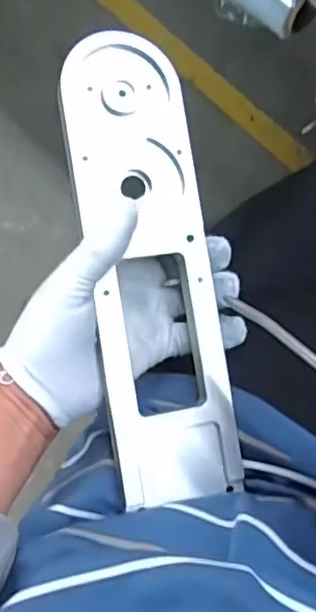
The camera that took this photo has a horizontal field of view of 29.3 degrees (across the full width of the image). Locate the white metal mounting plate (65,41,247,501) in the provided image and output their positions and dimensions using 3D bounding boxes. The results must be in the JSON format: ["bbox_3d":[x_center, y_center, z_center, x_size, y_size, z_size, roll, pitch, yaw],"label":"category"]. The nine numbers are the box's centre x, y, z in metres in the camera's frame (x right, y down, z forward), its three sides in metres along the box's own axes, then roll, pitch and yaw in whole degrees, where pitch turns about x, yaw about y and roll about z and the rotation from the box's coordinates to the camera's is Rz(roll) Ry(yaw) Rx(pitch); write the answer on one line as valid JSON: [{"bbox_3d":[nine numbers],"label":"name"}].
[{"bbox_3d":[-0.006,-0.023,0.384,0.080,0.018,0.291,-8,88,-20],"label":"white metal mounting plate"}]

